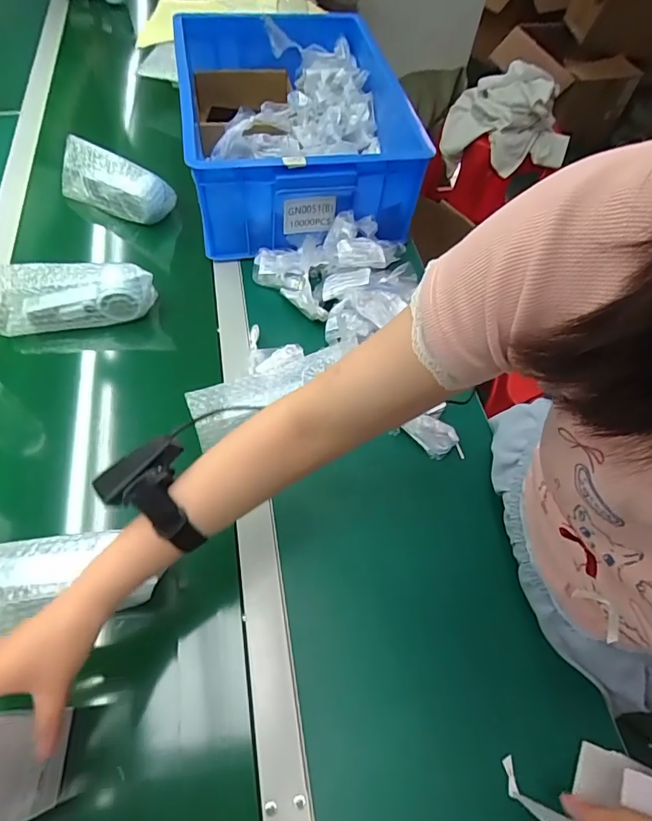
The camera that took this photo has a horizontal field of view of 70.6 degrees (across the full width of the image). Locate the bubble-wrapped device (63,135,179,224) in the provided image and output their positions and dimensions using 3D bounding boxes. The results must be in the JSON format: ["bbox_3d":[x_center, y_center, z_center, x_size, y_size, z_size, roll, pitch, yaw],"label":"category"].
[{"bbox_3d":[-0.354,-0.377,0.765,0.190,0.078,0.067,21,61,9],"label":"bubble-wrapped device"}]

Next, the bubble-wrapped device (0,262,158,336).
[{"bbox_3d":[-0.347,-0.164,0.637,0.205,0.065,0.071,-11,61,-10],"label":"bubble-wrapped device"}]

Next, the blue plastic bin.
[{"bbox_3d":[-0.046,-0.508,0.804,0.384,0.160,0.487,-10,61,-9],"label":"blue plastic bin"}]

